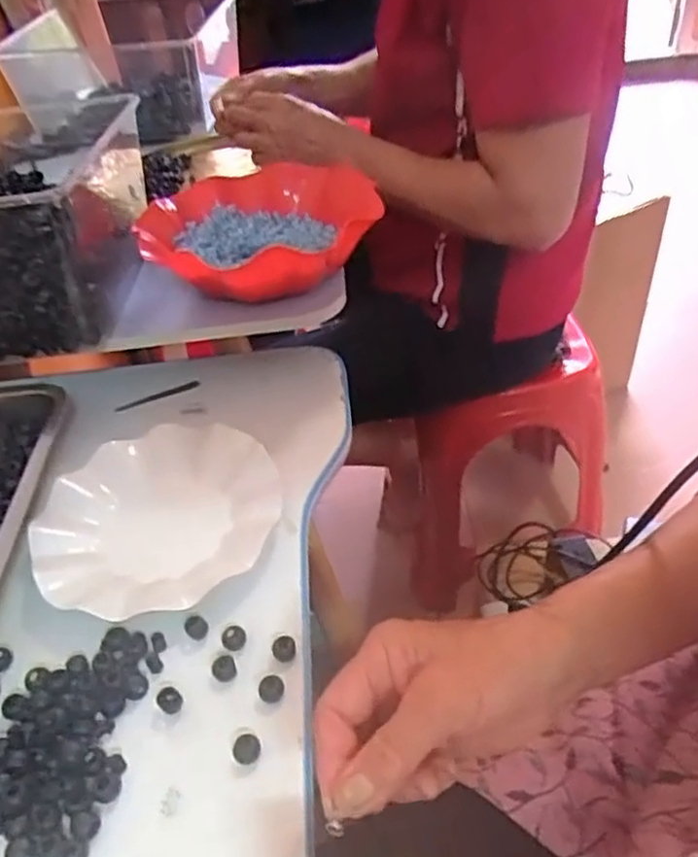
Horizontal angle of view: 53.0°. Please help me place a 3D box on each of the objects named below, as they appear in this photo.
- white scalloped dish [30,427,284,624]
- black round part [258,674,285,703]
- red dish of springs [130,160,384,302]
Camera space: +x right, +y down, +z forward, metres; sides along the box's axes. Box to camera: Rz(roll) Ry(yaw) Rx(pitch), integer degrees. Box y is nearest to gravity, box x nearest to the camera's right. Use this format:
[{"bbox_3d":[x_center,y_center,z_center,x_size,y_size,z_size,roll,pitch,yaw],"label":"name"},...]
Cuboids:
[{"bbox_3d":[-0.144,0.062,0.533,0.175,0.019,0.168,-4,41,3],"label":"white scalloped dish"},{"bbox_3d":[-0.048,0.160,0.431,0.016,0.009,0.016,-4,41,3],"label":"black round part"},{"bbox_3d":[-0.079,-0.191,0.674,0.216,0.059,0.228,-4,41,3],"label":"red dish of springs"}]

